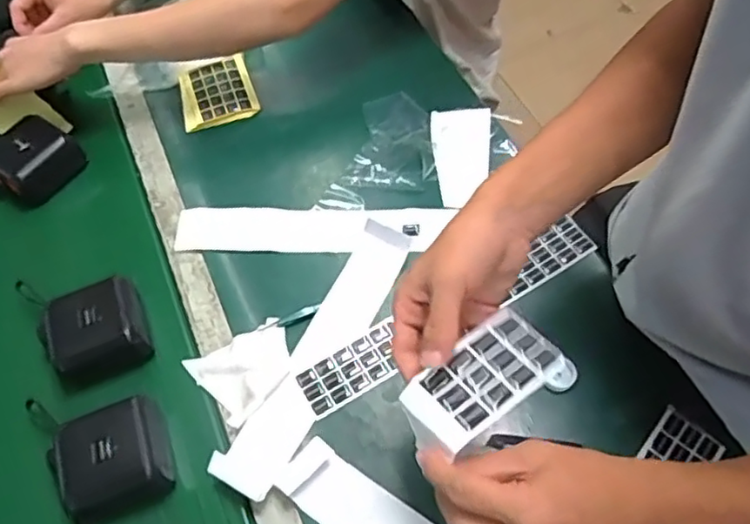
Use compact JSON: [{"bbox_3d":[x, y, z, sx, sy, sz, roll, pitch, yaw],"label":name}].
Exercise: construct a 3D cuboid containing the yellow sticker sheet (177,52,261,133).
[{"bbox_3d":[-0.214,-0.227,0.844,0.099,0.024,0.096,-19,61,-6],"label":"yellow sticker sheet"}]

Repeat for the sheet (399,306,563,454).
[{"bbox_3d":[0.073,0.076,0.417,0.103,0.007,0.057,-35,55,-22],"label":"sheet"}]

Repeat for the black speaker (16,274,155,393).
[{"bbox_3d":[-0.298,0.065,0.654,0.104,0.052,0.105,-25,62,-9],"label":"black speaker"}]

